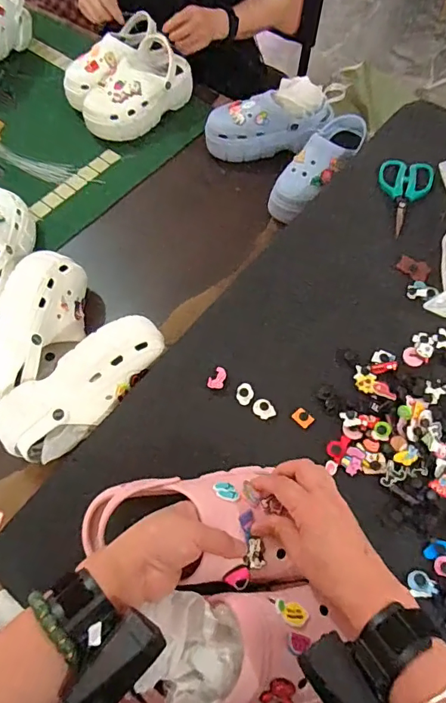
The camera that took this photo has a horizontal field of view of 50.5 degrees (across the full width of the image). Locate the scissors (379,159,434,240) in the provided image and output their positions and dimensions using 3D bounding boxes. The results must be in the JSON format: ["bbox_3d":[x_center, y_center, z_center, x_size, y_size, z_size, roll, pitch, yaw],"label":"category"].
[{"bbox_3d":[0.285,-0.248,0.748,0.080,0.013,0.156,13,64,10],"label":"scissors"}]

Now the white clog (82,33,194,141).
[{"bbox_3d":[-0.178,-0.541,1.000,0.113,0.102,0.244,33,69,19],"label":"white clog"}]

